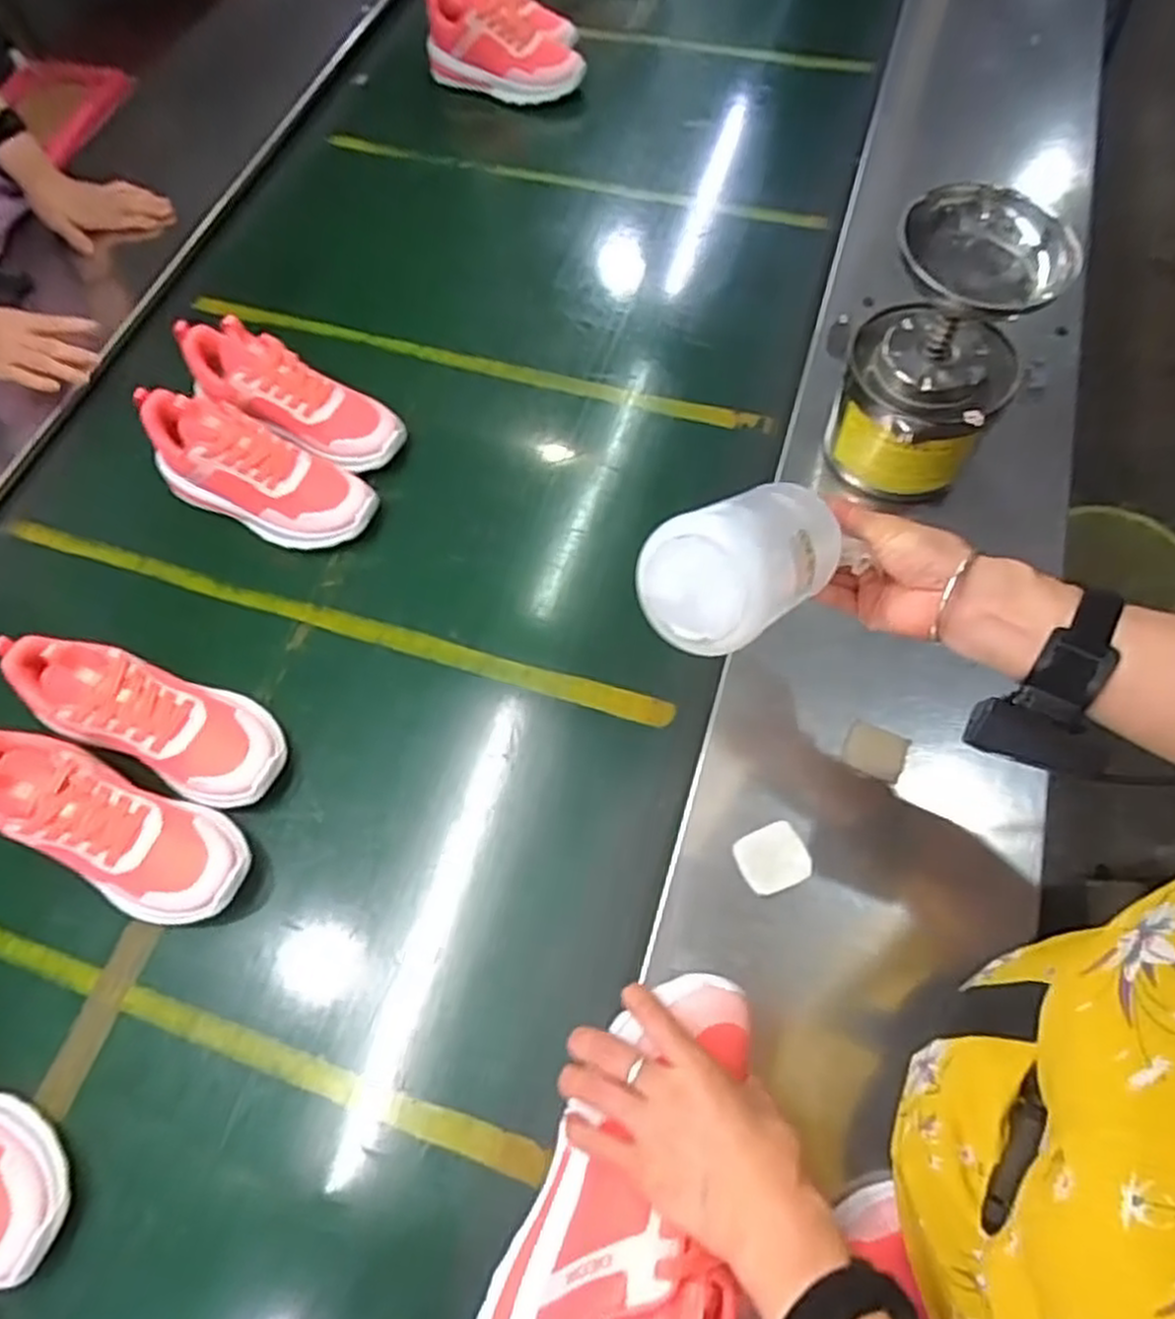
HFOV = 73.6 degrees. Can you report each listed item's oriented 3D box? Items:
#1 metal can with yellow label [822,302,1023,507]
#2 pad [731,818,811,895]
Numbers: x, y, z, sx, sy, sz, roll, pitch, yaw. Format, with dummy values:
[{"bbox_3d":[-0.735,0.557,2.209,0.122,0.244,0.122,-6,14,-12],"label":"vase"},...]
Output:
[{"bbox_3d":[0.298,-0.229,0.730,0.132,0.132,0.126,-1,63,3],"label":"metal can with yellow label"},{"bbox_3d":[0.141,0.151,0.599,0.051,0.005,0.046,-26,65,-10],"label":"pad"}]

